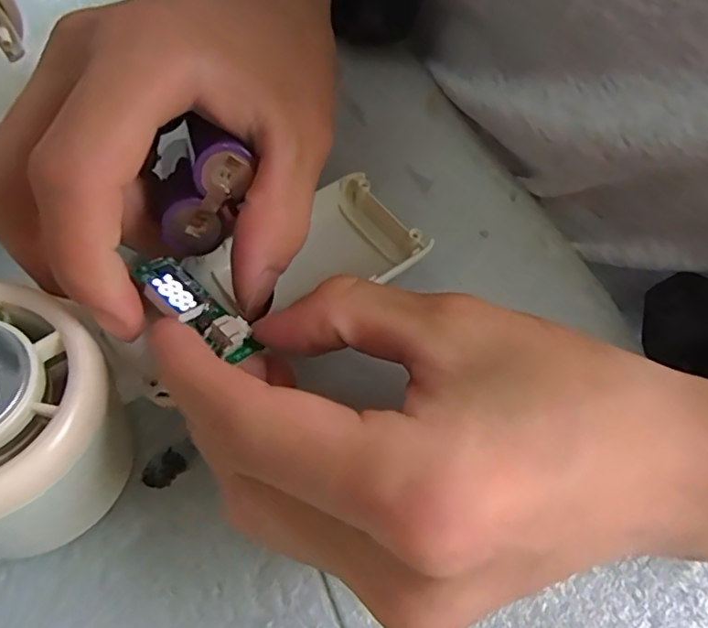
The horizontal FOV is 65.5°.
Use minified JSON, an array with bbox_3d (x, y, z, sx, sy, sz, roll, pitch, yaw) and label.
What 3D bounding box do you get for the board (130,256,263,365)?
[{"bbox_3d":[-0.039,-0.001,0.138,0.034,0.006,0.012,42,61,-18],"label":"board"}]

